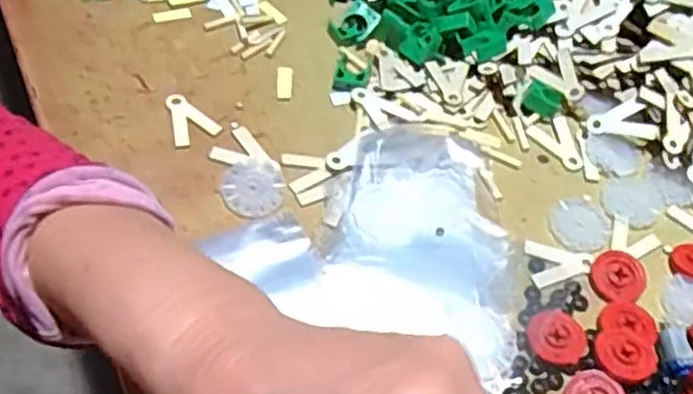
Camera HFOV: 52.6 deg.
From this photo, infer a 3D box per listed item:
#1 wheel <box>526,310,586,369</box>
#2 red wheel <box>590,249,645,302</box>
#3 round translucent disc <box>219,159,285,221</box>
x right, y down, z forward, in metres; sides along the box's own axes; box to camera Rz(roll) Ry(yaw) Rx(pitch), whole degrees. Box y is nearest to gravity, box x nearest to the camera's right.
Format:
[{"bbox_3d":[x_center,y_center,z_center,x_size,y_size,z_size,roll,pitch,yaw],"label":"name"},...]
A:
[{"bbox_3d":[0.119,0.079,0.396,0.032,0.006,0.034,4,54,-6],"label":"wheel"},{"bbox_3d":[0.166,0.048,0.430,0.031,0.006,0.037,28,55,11],"label":"red wheel"},{"bbox_3d":[-0.059,-0.006,0.441,0.039,0.005,0.043,-12,57,-17],"label":"round translucent disc"}]

